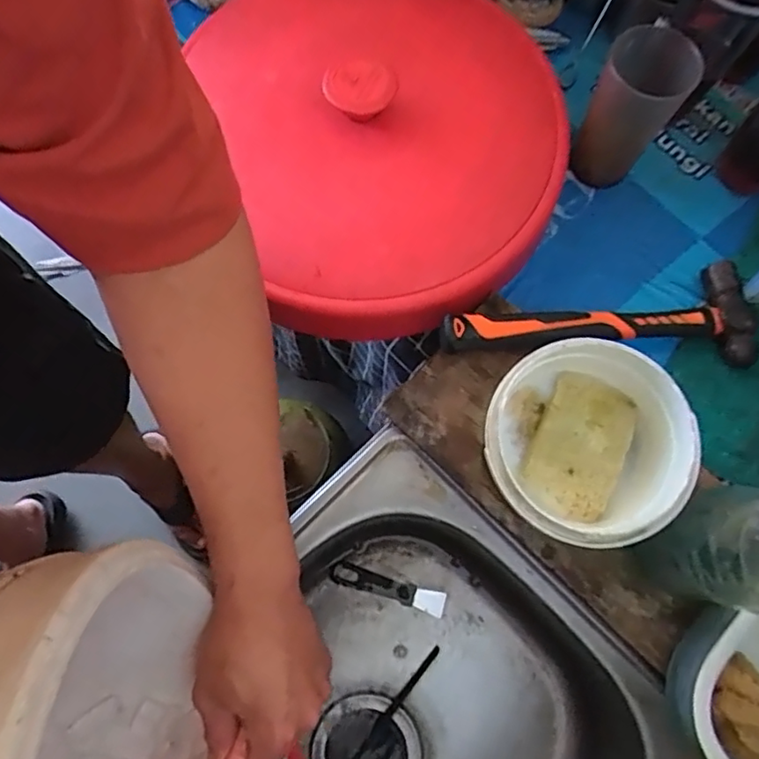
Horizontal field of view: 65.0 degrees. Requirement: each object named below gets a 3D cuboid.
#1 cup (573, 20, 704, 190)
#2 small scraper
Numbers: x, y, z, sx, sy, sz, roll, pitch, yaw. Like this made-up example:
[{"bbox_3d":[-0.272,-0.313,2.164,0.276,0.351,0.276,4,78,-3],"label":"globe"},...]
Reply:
[{"bbox_3d":[0.226,-0.245,0.544,0.071,0.144,0.085,24,75,5],"label":"cup"},{"bbox_3d":[0.009,0.222,0.634,0.123,0.009,0.023,18,74,4],"label":"small scraper"}]

